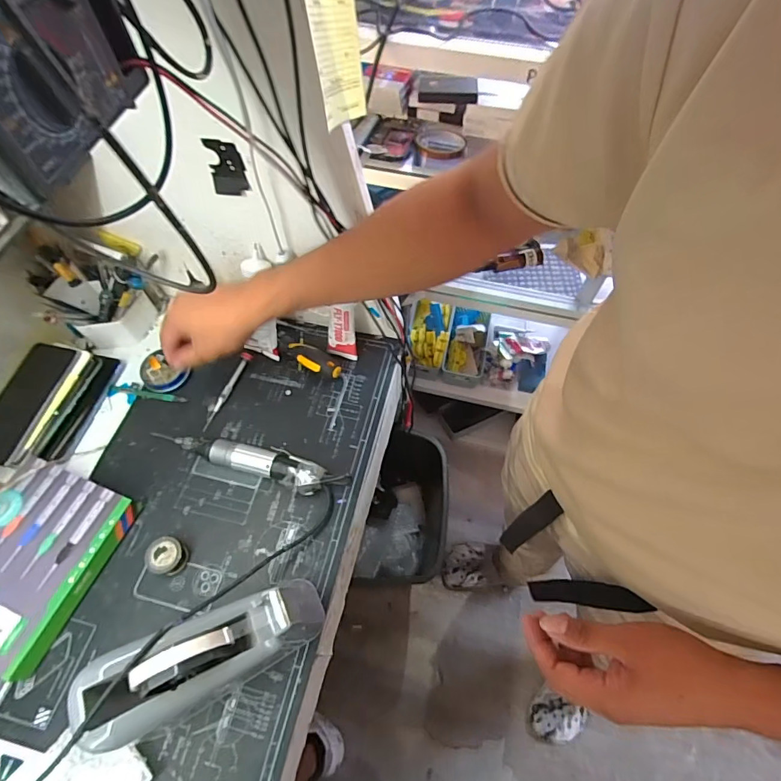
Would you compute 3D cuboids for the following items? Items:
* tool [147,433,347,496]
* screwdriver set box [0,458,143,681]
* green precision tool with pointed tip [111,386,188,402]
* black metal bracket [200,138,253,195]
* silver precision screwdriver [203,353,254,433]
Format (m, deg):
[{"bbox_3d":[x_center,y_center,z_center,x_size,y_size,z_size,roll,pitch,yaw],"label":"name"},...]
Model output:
[{"bbox_3d":[-0.178,0.086,0.555,0.255,0.034,0.045,17,63,9],"label":"tool"},{"bbox_3d":[-0.406,0.189,0.496,0.158,0.037,0.191,19,63,10],"label":"screwdriver set box"},{"bbox_3d":[-0.337,0.006,0.614,0.108,0.004,0.011,9,62,5],"label":"green precision tool with pointed tip"},{"bbox_3d":[-0.172,-0.232,0.459,0.043,0.056,0.010,13,62,7],"label":"black metal bracket"},{"bbox_3d":[-0.228,0.000,0.612,0.012,0.012,0.123,19,63,10],"label":"silver precision screwdriver"}]

